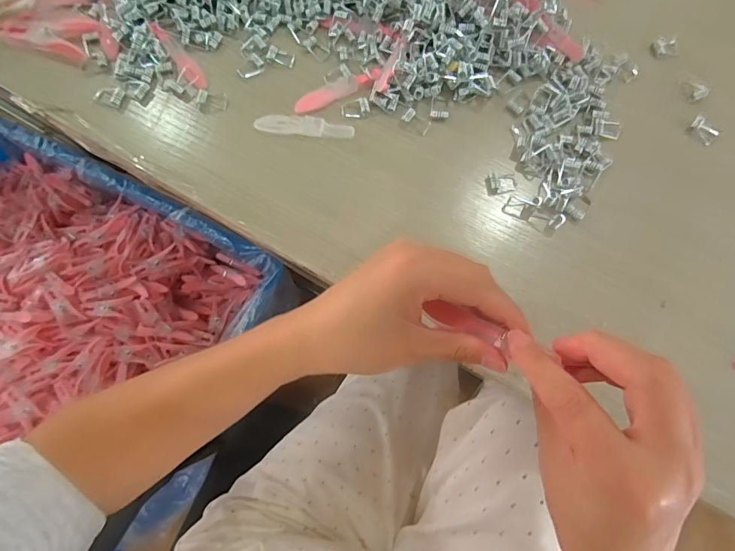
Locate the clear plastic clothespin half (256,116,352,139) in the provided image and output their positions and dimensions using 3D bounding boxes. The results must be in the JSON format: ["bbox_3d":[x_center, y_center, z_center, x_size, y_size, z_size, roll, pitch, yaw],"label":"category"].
[{"bbox_3d":[-0.051,-0.121,0.346,0.080,0.010,0.015,3,75,1],"label":"clear plastic clothespin half"}]

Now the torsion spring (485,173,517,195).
[{"bbox_3d":[0.105,-0.073,0.336,0.026,0.007,0.015,-12,75,-3],"label":"torsion spring"}]

